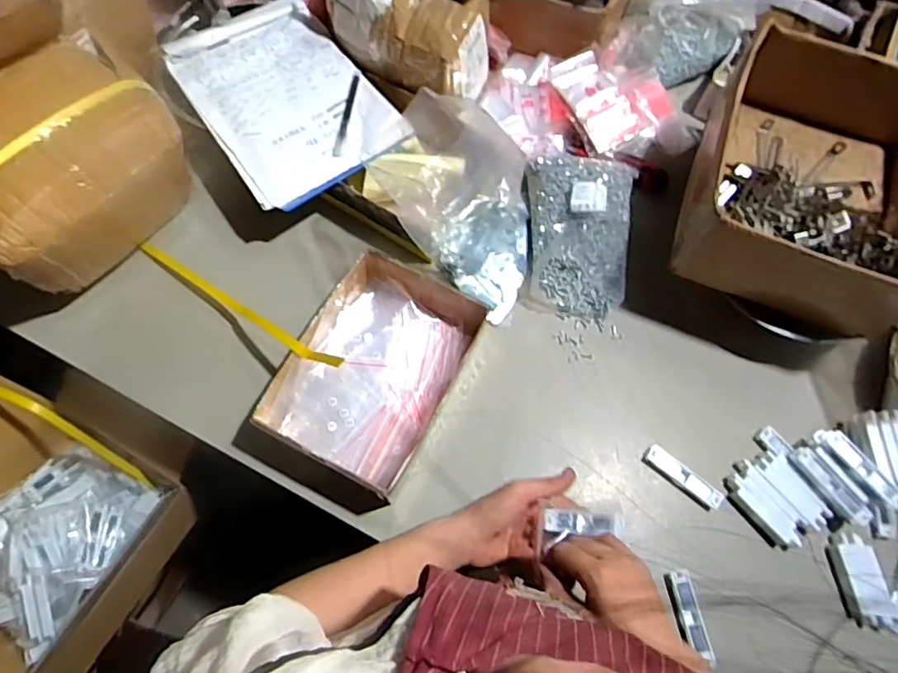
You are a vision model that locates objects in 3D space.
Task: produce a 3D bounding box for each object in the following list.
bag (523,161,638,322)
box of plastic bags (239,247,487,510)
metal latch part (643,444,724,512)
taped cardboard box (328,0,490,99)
[{"bbox_3d":[0.180,-0.145,0.742,0.143,0.079,0.224,5,68,0],"label":"bag"},{"bbox_3d":[-0.097,0.049,0.665,0.192,0.068,0.277,26,70,9],"label":"box of plastic bags"},{"bbox_3d":[0.281,0.170,0.672,0.100,0.007,0.028,39,72,13],"label":"metal latch part"},{"bbox_3d":[-0.057,-0.438,0.759,0.220,0.141,0.152,32,71,11],"label":"taped cardboard box"}]

